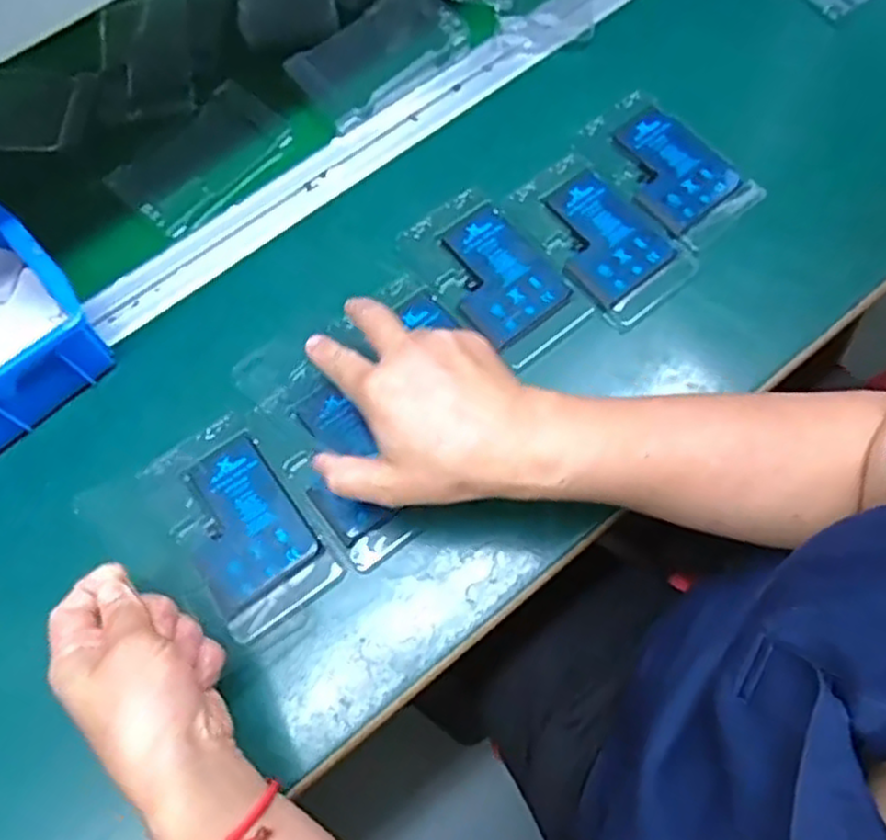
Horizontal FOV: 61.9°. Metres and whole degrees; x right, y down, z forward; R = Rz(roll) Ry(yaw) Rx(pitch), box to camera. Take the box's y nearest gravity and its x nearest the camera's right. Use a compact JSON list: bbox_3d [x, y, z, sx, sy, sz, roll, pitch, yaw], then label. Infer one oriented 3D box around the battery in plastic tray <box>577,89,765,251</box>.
[{"bbox_3d":[0.158,-0.180,0.524,0.072,0.004,0.124,-42,73,-13],"label":"battery in plastic tray"}]

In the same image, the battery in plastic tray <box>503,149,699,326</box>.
[{"bbox_3d":[0.108,-0.129,0.510,0.074,0.005,0.129,-37,72,-11],"label":"battery in plastic tray"}]

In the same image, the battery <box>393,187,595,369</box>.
[{"bbox_3d":[0.035,-0.100,0.500,0.074,0.004,0.126,-42,73,-13],"label":"battery"}]

